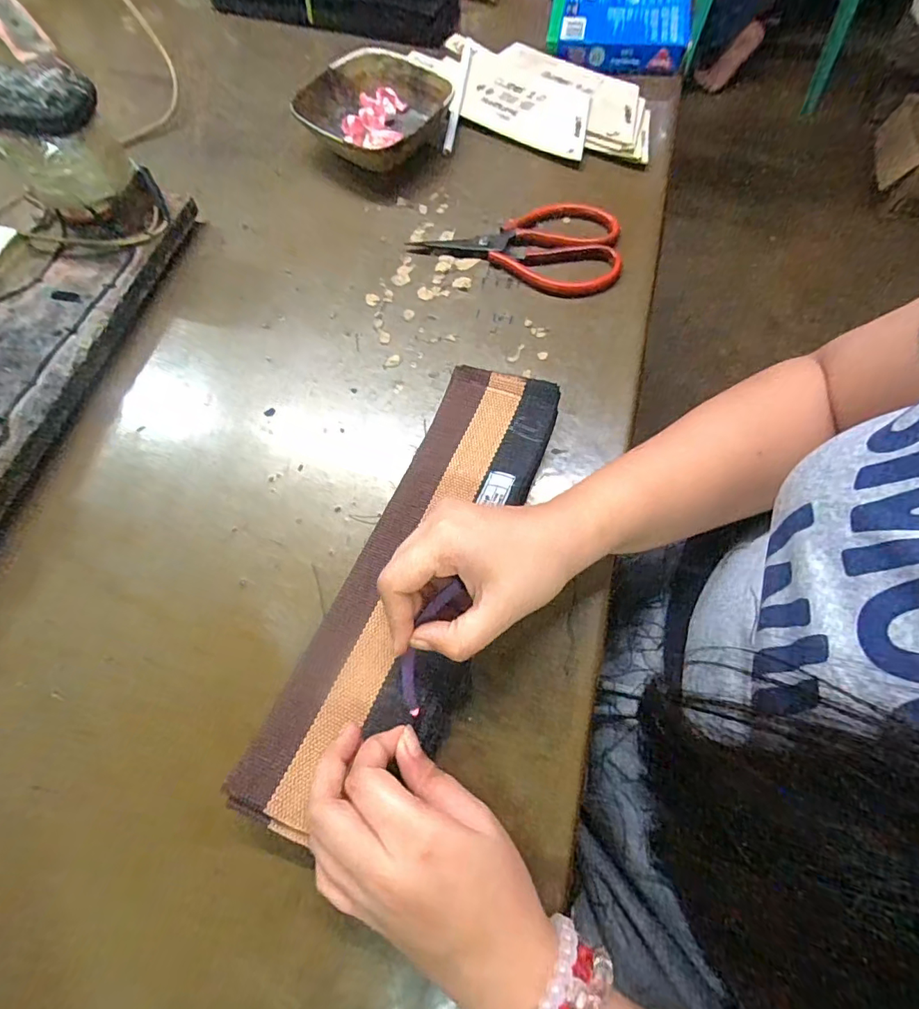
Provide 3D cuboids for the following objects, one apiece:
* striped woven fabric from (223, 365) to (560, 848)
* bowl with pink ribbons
[{"bbox_3d":[-0.023,0.042,0.310,0.097,0.035,0.301,25,72,12],"label":"striped woven fabric"},{"bbox_3d":[-0.078,-0.368,0.471,0.130,0.042,0.130,-1,68,2],"label":"bowl with pink ribbons"}]

